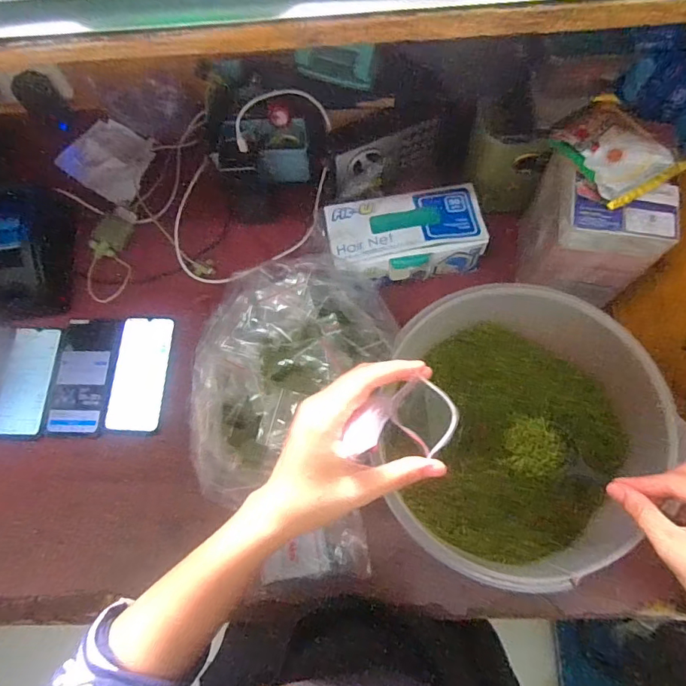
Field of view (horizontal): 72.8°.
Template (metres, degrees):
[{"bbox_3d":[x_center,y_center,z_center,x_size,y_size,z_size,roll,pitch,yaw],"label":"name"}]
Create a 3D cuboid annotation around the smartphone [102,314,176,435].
[{"bbox_3d":[-0.285,0.042,0.657,0.074,0.007,0.166,7,75,-8],"label":"smartphone"}]

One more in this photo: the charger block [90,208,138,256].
[{"bbox_3d":[-0.357,-0.175,0.726,0.046,0.018,0.087,13,72,6],"label":"charger block"}]

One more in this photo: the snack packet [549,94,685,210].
[{"bbox_3d":[0.282,-0.206,0.489,0.092,0.020,0.124,-26,73,-7],"label":"snack packet"}]

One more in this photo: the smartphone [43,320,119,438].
[{"bbox_3d":[-0.364,0.047,0.650,0.077,0.014,0.164,3,77,-4],"label":"smartphone"}]

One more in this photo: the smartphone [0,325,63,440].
[{"bbox_3d":[-0.443,0.052,0.647,0.075,0.007,0.156,-1,71,2],"label":"smartphone"}]

